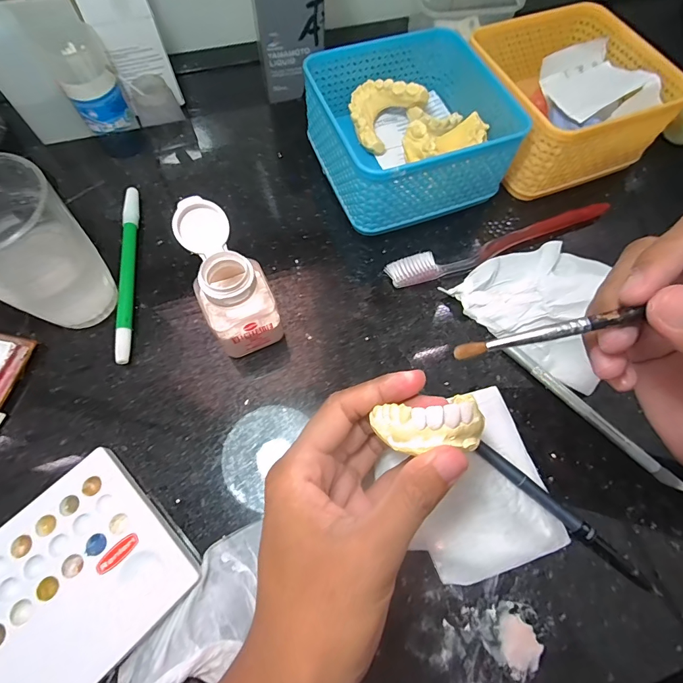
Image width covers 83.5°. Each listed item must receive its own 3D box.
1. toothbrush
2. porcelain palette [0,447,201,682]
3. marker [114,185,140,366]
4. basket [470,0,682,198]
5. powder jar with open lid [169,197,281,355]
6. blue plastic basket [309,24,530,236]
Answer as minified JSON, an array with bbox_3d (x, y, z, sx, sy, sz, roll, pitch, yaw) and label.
[{"bbox_3d":[0.121,-0.073,0.290,0.181,0.018,0.021,-16,67,-10],"label":"toothbrush"},{"bbox_3d":[-0.157,0.139,0.188,0.094,0.012,0.152,42,72,15],"label":"porcelain palette"},{"bbox_3d":[-0.153,-0.052,0.275,0.010,0.012,0.144,-7,67,-5],"label":"marker"},{"bbox_3d":[0.178,-0.200,0.315,0.133,0.061,0.130,-17,68,-9],"label":"basket"},{"bbox_3d":[-0.067,-0.035,0.234,0.040,0.076,0.066,-24,70,-11],"label":"powder jar with open lid"},{"bbox_3d":[0.050,-0.165,0.301,0.129,0.068,0.131,-19,69,-10],"label":"blue plastic basket"}]

